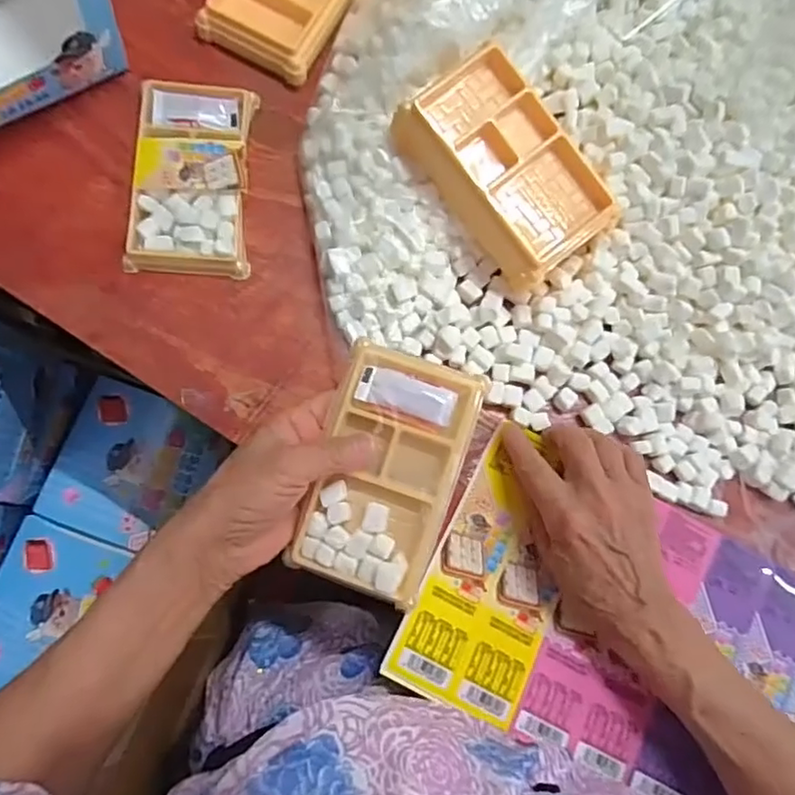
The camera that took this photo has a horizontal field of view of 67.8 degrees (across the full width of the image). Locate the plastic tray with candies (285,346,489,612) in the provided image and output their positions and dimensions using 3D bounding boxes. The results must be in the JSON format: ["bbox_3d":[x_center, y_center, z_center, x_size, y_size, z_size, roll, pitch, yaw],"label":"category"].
[{"bbox_3d":[-0.006,0.042,0.335,0.077,0.027,0.132,19,81,-3],"label":"plastic tray with candies"}]

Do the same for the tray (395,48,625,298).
[{"bbox_3d":[0.069,-0.147,0.384,0.083,0.045,0.142,-41,87,-11],"label":"tray"}]

